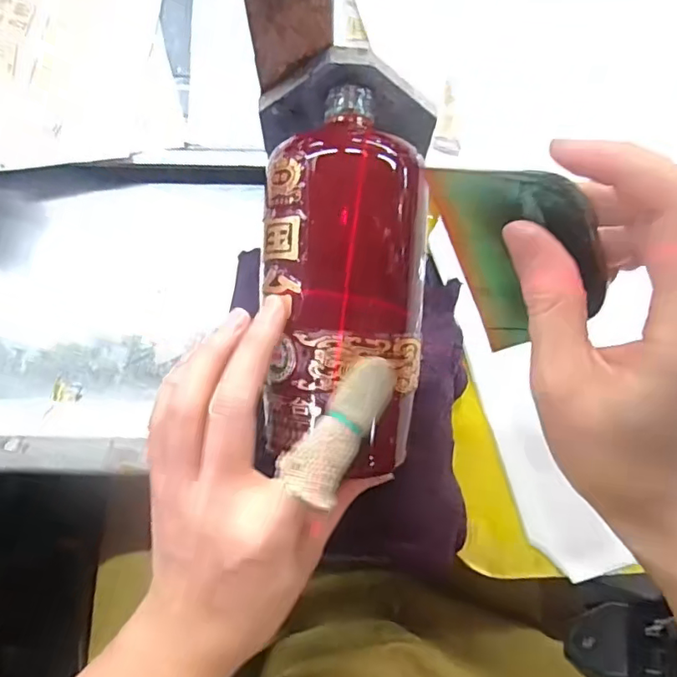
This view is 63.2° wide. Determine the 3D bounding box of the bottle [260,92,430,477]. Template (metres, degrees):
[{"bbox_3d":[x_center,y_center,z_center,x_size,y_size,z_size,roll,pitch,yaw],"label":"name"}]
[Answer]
[{"bbox_3d":[0.006,-0.034,0.278,0.072,0.073,0.186,3,91,16],"label":"bottle"}]

